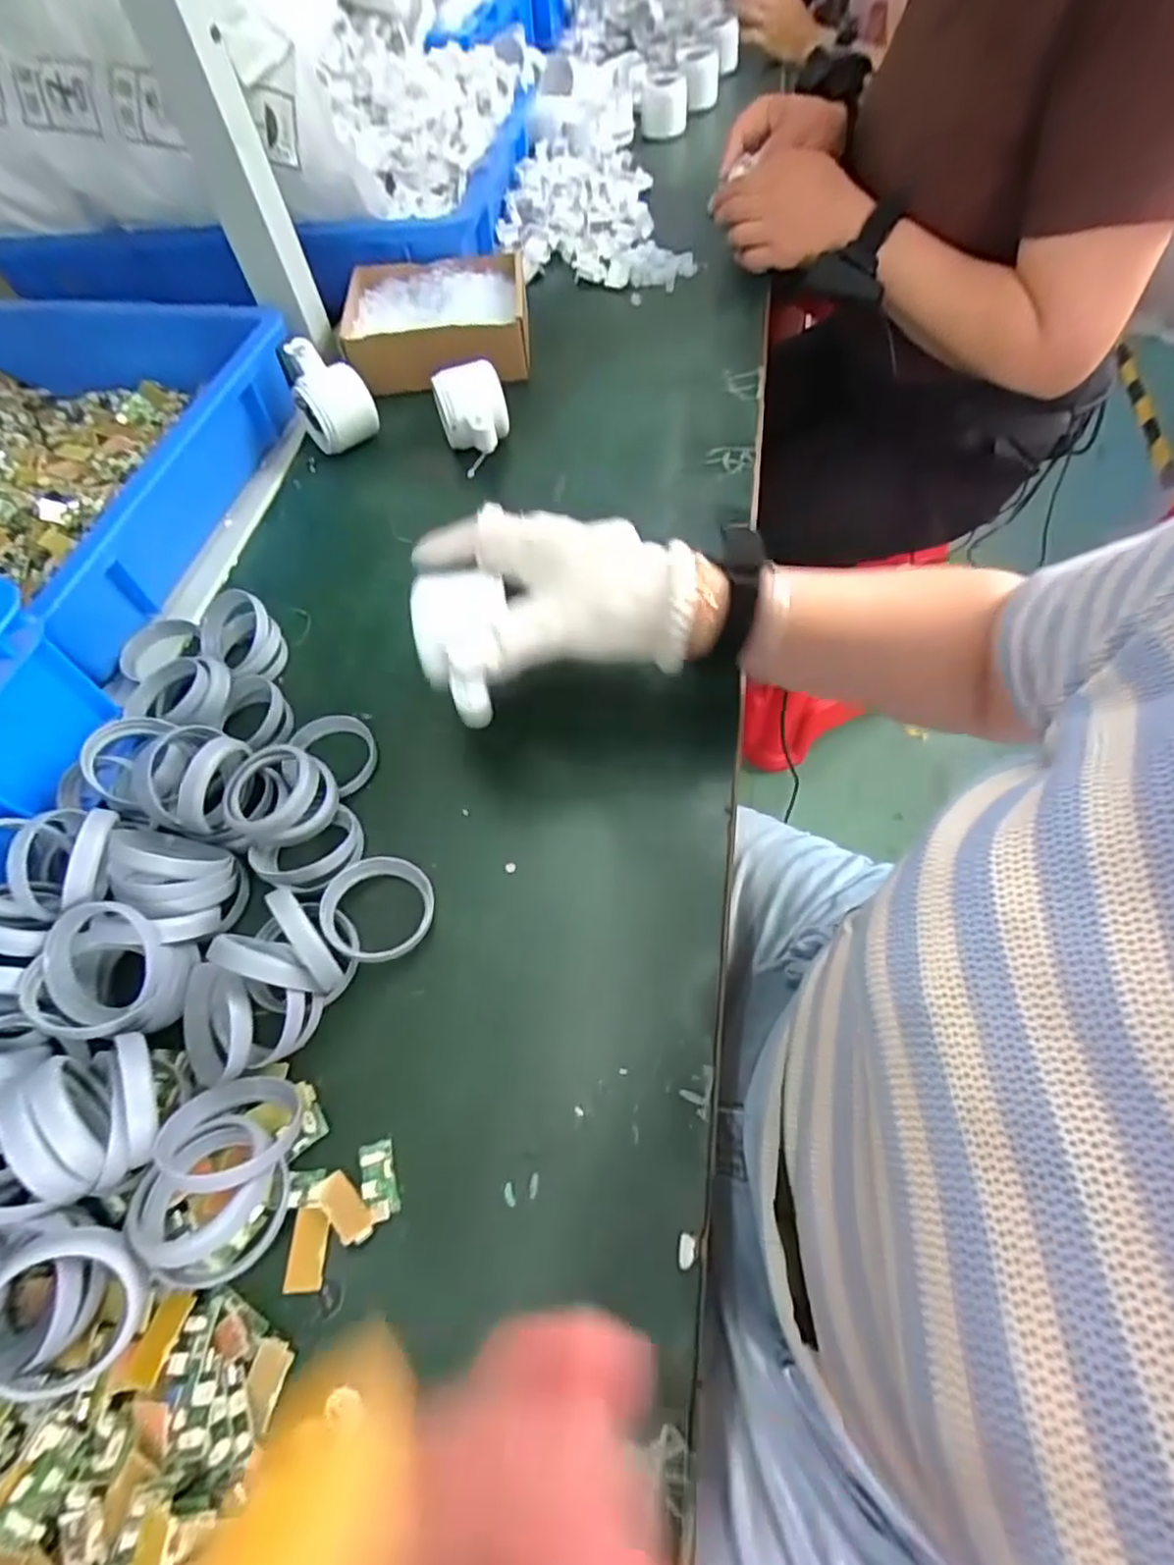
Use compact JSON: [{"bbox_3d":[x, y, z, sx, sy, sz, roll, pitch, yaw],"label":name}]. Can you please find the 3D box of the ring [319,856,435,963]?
[{"bbox_3d":[-0.117,0.070,0.364,0.061,0.013,0.059,-2,61,3],"label":"ring"}]

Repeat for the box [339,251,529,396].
[{"bbox_3d":[-0.145,-0.451,0.642,0.176,0.050,0.145,-3,60,3],"label":"box"}]

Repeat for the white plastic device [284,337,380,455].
[{"bbox_3d":[-0.220,-0.333,0.579,0.056,0.086,0.061,-2,60,4],"label":"white plastic device"}]

